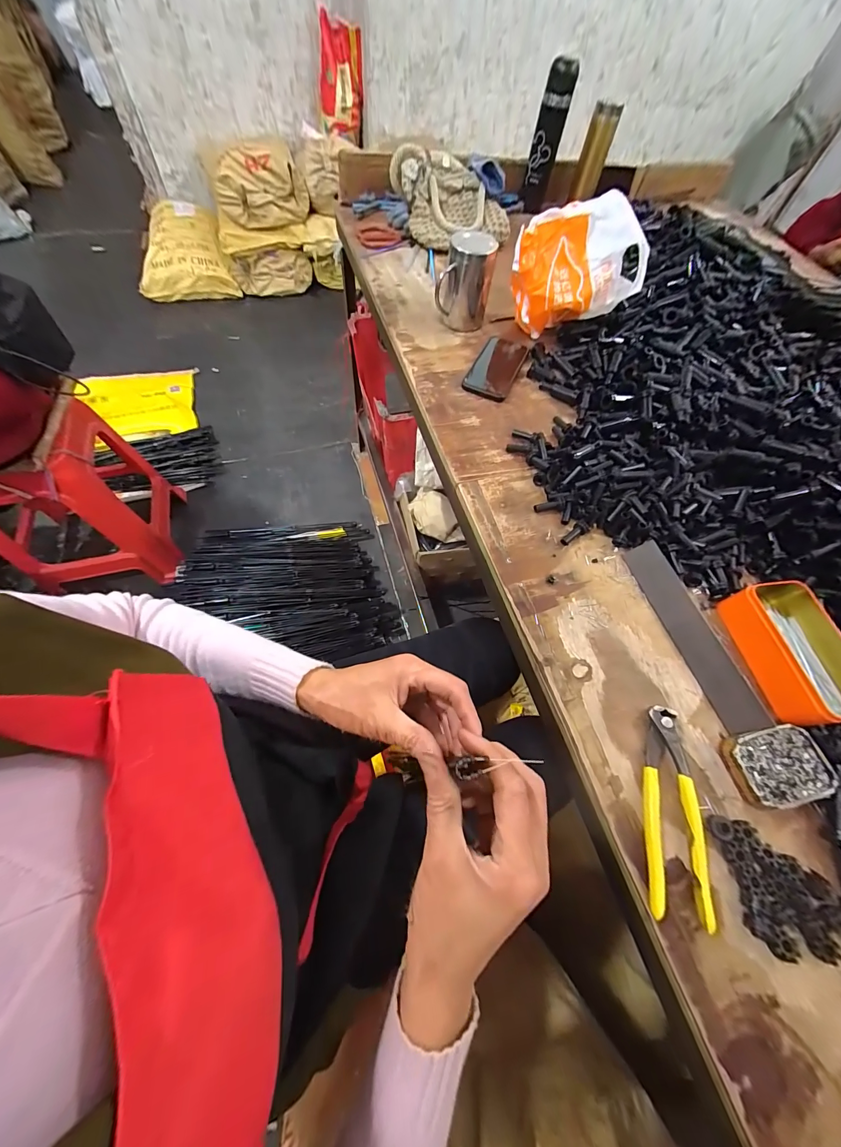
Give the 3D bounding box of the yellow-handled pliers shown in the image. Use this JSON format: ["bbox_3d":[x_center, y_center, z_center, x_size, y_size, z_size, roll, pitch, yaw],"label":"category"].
[{"bbox_3d":[0.230,0.209,0.332,0.048,0.020,0.165,15,62,3],"label":"yellow-handled pliers"}]

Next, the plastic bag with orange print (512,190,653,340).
[{"bbox_3d":[0.249,-0.495,0.606,0.205,0.156,0.102,-7,63,-9],"label":"plastic bag with orange print"}]

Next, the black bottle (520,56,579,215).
[{"bbox_3d":[0.298,-1.022,0.875,0.062,0.243,0.077,14,62,3],"label":"black bottle"}]

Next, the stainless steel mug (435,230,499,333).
[{"bbox_3d":[0.076,-0.496,0.624,0.089,0.118,0.083,10,62,1],"label":"stainless steel mug"}]

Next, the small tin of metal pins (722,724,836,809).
[{"bbox_3d":[0.339,0.182,0.345,0.088,0.017,0.062,-8,63,-9],"label":"small tin of metal pins"}]

